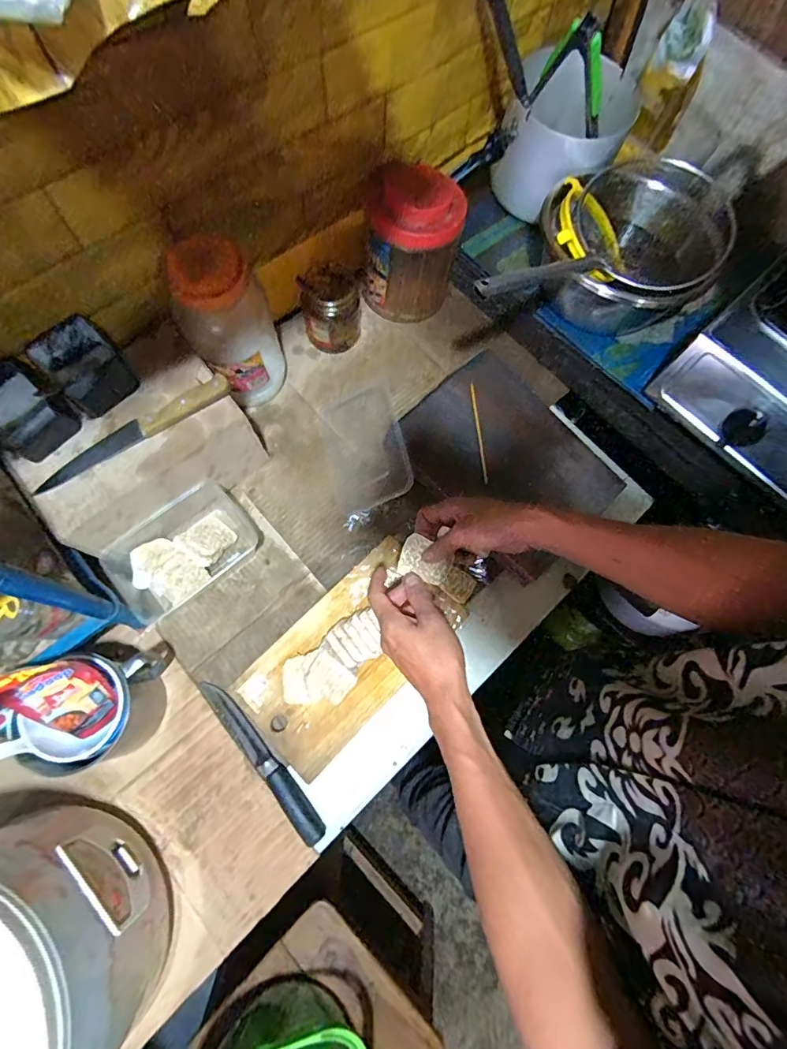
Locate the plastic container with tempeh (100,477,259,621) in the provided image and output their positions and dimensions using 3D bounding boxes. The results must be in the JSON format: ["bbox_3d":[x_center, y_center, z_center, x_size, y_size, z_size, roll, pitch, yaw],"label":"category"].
[{"bbox_3d":[-0.282,0.033,0.629,0.186,0.055,0.120,-43,79,-14],"label":"plastic container with tempeh"}]

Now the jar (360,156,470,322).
[{"bbox_3d":[0.028,-0.418,0.715,0.138,0.175,0.118,11,72,1],"label":"jar"}]

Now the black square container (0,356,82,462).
[{"bbox_3d":[-0.432,-0.131,0.541,0.080,0.061,0.086,39,75,10],"label":"black square container"}]

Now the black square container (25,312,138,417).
[{"bbox_3d":[-0.364,-0.184,0.561,0.079,0.073,0.088,40,75,10],"label":"black square container"}]

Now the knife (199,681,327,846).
[{"bbox_3d":[-0.162,0.284,0.570,0.029,0.013,0.226,-39,78,-13],"label":"knife"}]

